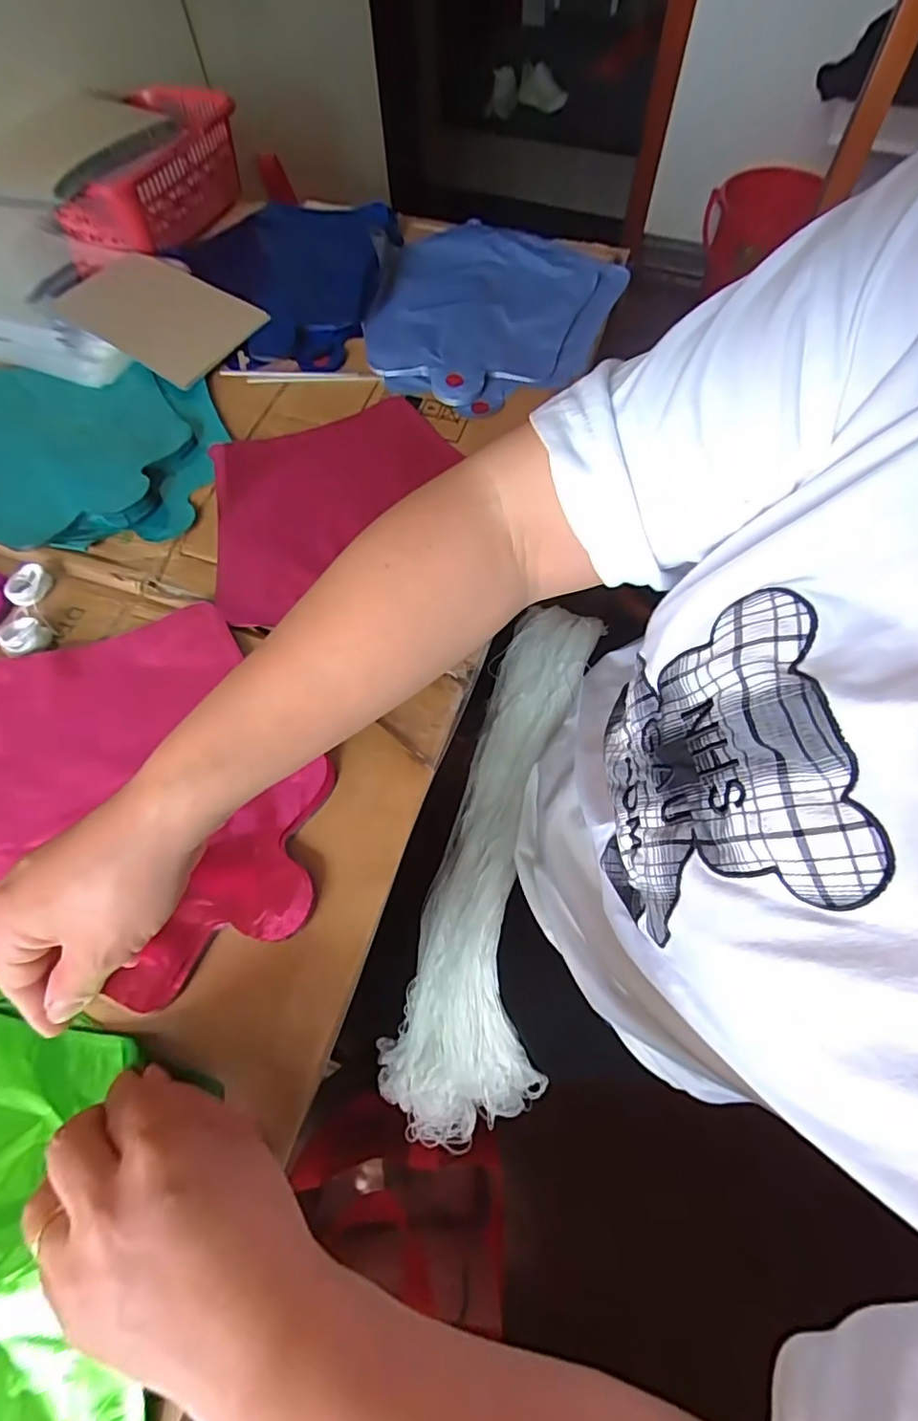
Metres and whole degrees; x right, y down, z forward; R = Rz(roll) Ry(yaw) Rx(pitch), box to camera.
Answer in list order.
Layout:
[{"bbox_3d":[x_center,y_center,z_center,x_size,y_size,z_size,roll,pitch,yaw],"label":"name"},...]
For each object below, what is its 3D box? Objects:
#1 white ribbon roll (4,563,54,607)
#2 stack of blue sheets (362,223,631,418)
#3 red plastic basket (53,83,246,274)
[{"bbox_3d":[-0.310,-0.089,0.407,0.023,0.013,0.030,0,65,2],"label":"white ribbon roll"},{"bbox_3d":[0.027,-0.382,0.538,0.214,0.021,0.268,20,67,11],"label":"stack of blue sheets"},{"bbox_3d":[-0.317,-0.554,0.589,0.119,0.071,0.224,18,67,10],"label":"red plastic basket"}]

